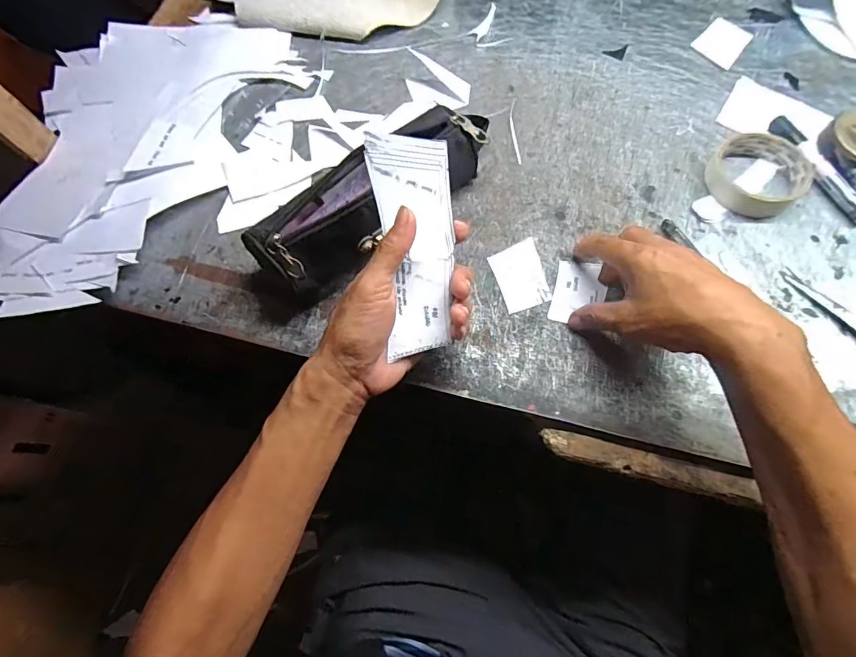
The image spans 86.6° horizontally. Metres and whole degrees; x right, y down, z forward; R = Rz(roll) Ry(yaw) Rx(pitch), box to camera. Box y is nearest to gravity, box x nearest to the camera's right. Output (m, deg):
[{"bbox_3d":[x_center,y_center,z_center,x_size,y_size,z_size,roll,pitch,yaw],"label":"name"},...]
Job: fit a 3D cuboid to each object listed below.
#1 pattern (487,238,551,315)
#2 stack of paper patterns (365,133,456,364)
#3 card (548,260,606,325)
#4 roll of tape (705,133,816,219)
[{"bbox_3d":[0.084,-0.048,0.410,0.045,0.004,0.065,-14,67,-7],"label":"pattern"},{"bbox_3d":[-0.007,-0.059,0.330,0.055,0.006,0.154,-8,98,-15],"label":"stack of paper patterns"},{"bbox_3d":[0.134,-0.031,0.401,0.043,0.004,0.064,16,67,6],"label":"card"},{"bbox_3d":[0.316,-0.149,0.436,0.083,0.023,0.091,-1,71,2],"label":"roll of tape"}]

